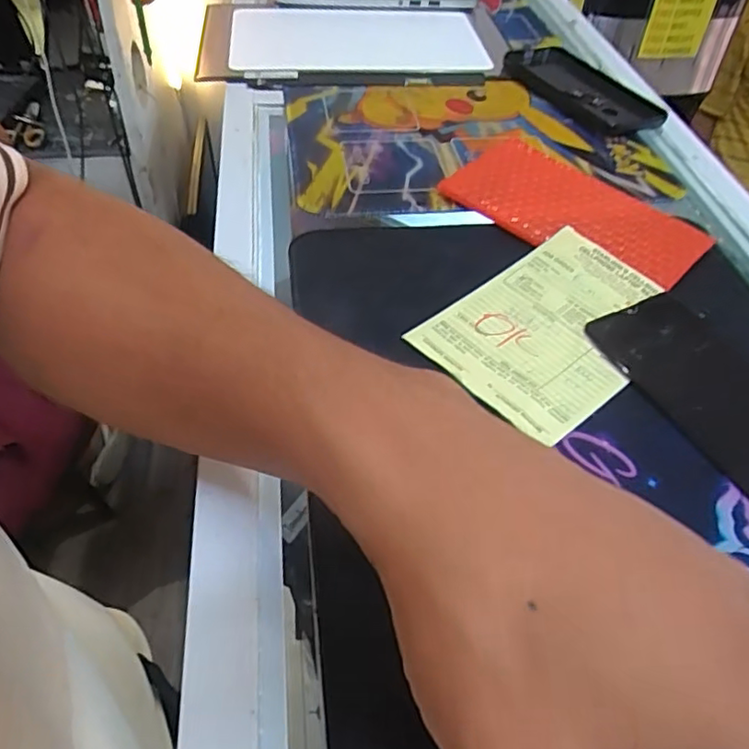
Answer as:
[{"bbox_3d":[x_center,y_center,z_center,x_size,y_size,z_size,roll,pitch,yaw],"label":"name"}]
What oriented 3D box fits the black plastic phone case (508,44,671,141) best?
[{"bbox_3d":[0.193,-0.271,0.572,0.075,0.013,0.160,-24,55,-22],"label":"black plastic phone case"}]

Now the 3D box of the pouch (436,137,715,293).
[{"bbox_3d":[0.140,-0.116,0.434,0.173,0.011,0.096,35,56,24],"label":"pouch"}]

